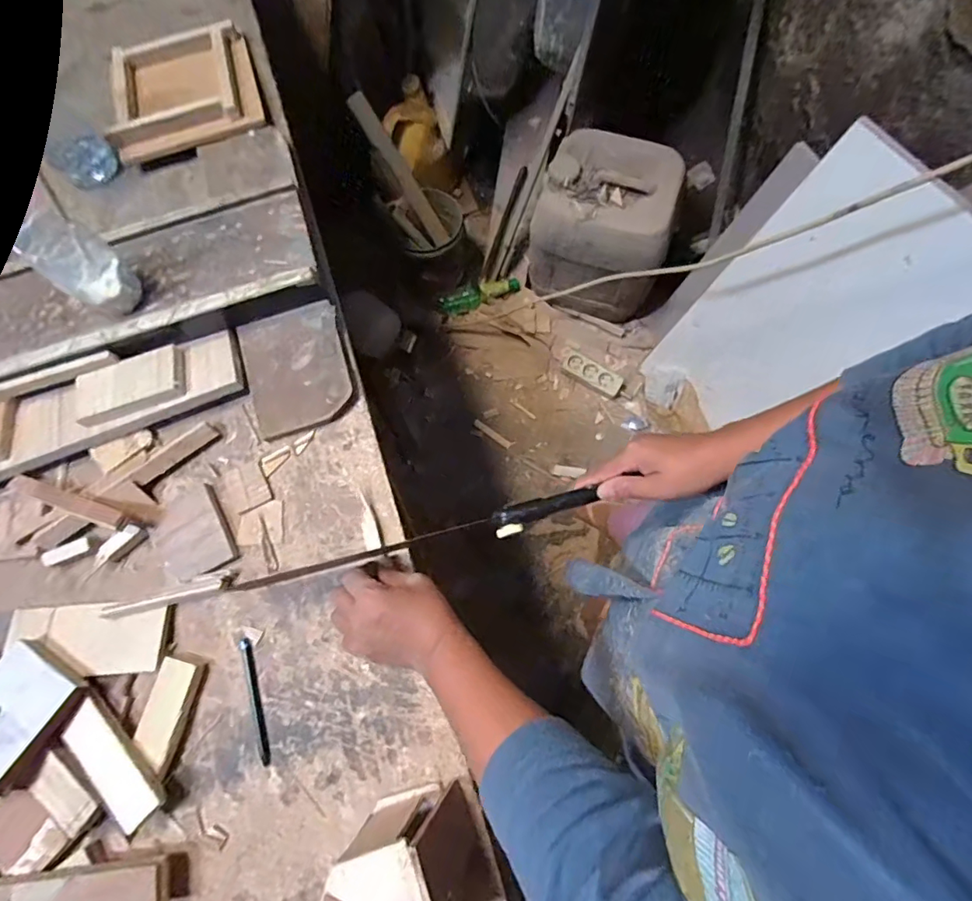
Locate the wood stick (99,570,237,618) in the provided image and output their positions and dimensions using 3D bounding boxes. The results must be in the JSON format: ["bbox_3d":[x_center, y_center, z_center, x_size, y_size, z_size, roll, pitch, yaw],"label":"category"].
[{"bbox_3d":[-0.312,0.141,0.483,0.121,0.016,0.017,-14,75,-4],"label":"wood stick"}]

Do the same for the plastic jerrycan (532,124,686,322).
[{"bbox_3d":[0.260,-0.489,1.119,0.273,0.312,0.232,16,79,7],"label":"plastic jerrycan"}]

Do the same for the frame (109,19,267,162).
[{"bbox_3d":[-0.386,-0.461,0.627,0.185,0.039,0.179,-15,77,0],"label":"frame"}]

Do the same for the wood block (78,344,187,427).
[{"bbox_3d":[-0.376,-0.069,0.517,0.115,0.009,0.065,-19,66,-2],"label":"wood block"}]

